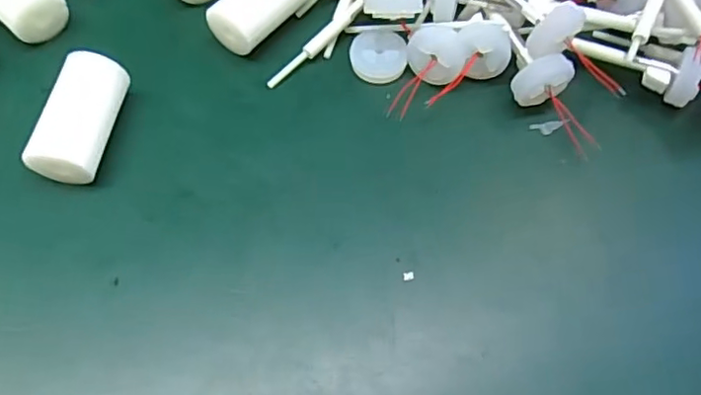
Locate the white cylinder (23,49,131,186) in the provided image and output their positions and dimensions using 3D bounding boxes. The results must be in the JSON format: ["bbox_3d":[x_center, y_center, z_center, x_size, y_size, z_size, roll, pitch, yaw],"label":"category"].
[{"bbox_3d":[-0.087,-0.026,0.193,0.019,0.014,0.041,10,62,2],"label":"white cylinder"}]

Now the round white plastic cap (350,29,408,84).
[{"bbox_3d":[0.010,-0.052,0.219,0.020,0.004,0.020,-2,82,-1],"label":"round white plastic cap"}]

